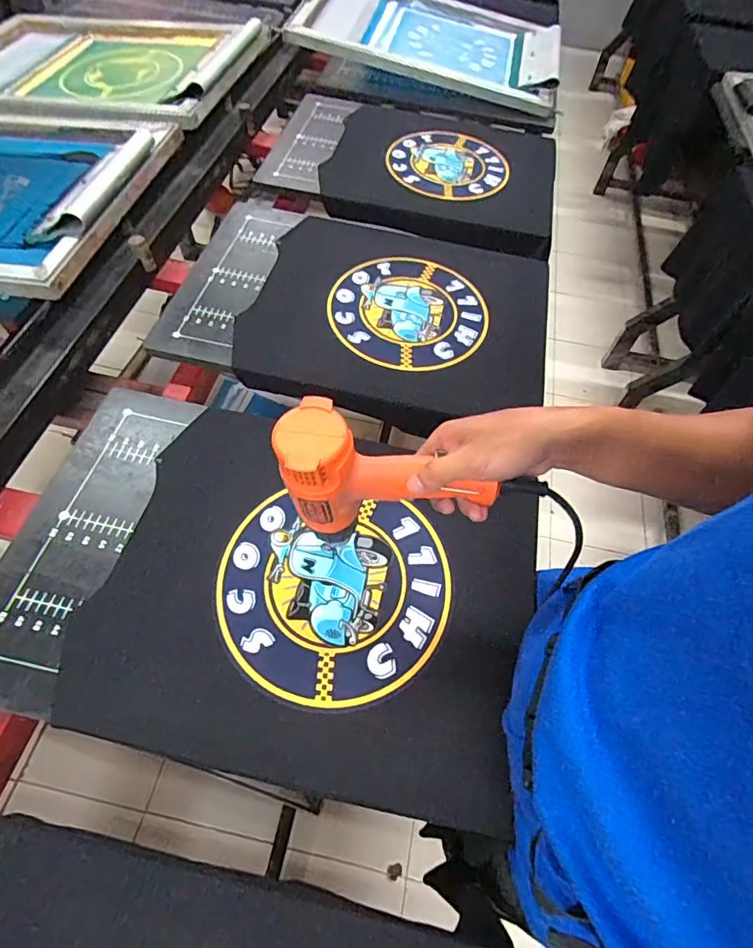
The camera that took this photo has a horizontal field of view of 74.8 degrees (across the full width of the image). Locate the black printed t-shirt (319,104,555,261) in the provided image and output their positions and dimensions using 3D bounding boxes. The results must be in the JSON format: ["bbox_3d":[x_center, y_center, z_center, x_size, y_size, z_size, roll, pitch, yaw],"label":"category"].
[{"bbox_3d":[0.138,-0.645,1.045,0.463,0.035,0.462,12,58,3],"label":"black printed t-shirt"}]

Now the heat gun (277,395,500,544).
[{"bbox_3d":[0.005,0.004,0.443,0.176,0.129,0.066,2,58,-3],"label":"heat gun"}]

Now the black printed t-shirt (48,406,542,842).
[{"bbox_3d":[-0.064,0.127,0.554,0.461,0.010,0.375,15,59,4],"label":"black printed t-shirt"}]

